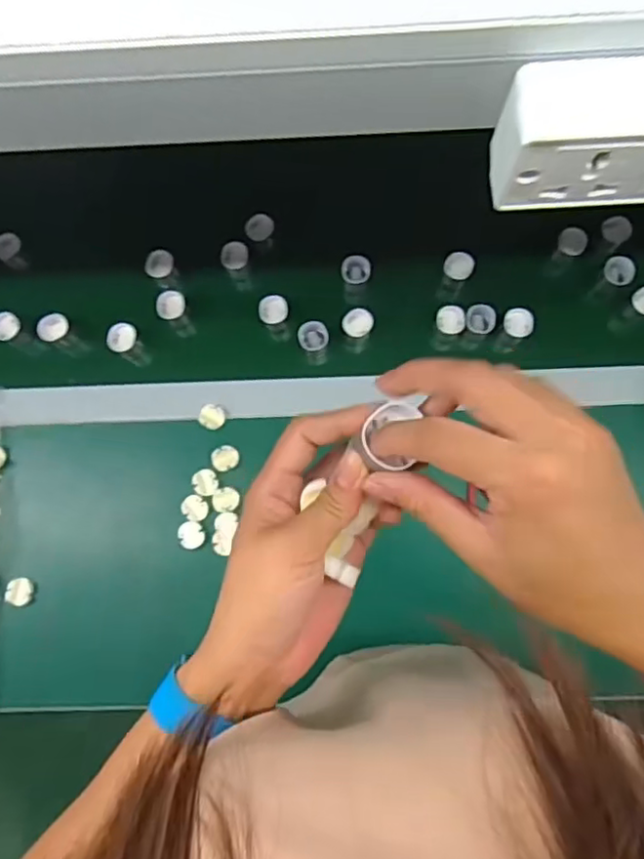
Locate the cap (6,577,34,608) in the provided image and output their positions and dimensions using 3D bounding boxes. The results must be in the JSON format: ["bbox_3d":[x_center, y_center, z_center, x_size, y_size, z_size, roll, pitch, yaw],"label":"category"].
[{"bbox_3d":[-0.320,0.172,0.681,0.025,0.015,0.029,5,82,2],"label":"cap"}]

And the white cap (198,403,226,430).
[{"bbox_3d":[-0.119,-0.013,0.700,0.029,0.010,0.027,0,82,1],"label":"white cap"}]

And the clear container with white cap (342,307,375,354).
[{"bbox_3d":[0.040,-0.109,0.720,0.031,0.073,0.032,0,82,1],"label":"clear container with white cap"}]

